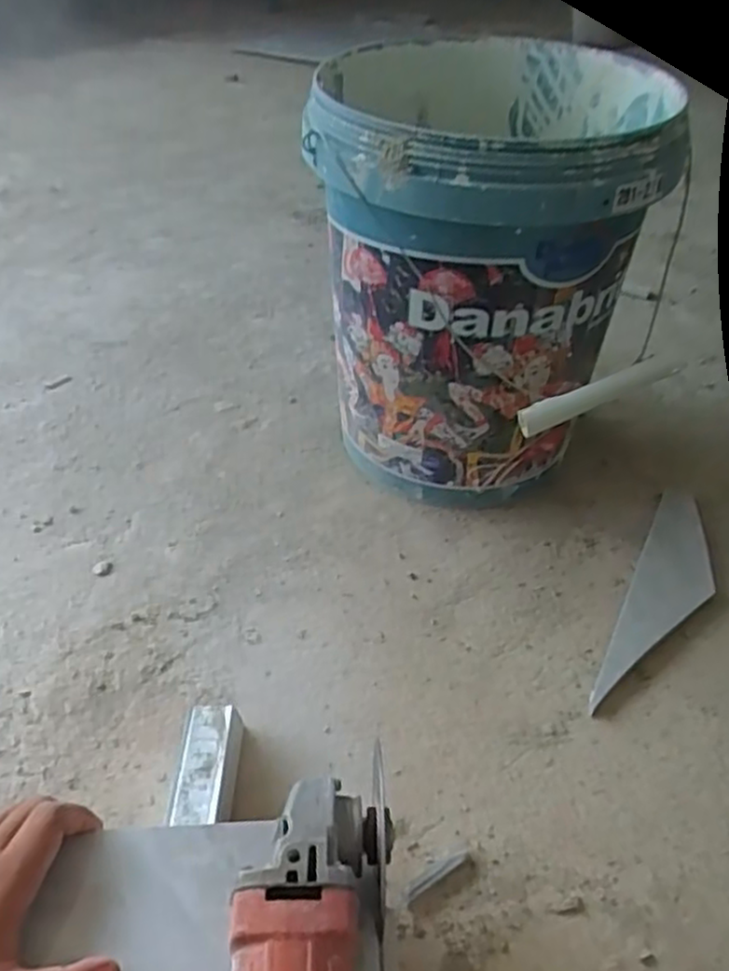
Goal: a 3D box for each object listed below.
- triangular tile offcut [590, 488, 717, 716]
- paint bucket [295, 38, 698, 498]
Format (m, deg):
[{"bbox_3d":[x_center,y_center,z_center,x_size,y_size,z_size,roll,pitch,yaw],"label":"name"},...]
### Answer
[{"bbox_3d":[0.275,0.095,0.660,0.065,0.012,0.277,15,46,25],"label":"triangular tile offcut"},{"bbox_3d":[0.094,-0.187,0.716,0.281,0.371,0.297,-4,41,-5],"label":"paint bucket"}]

